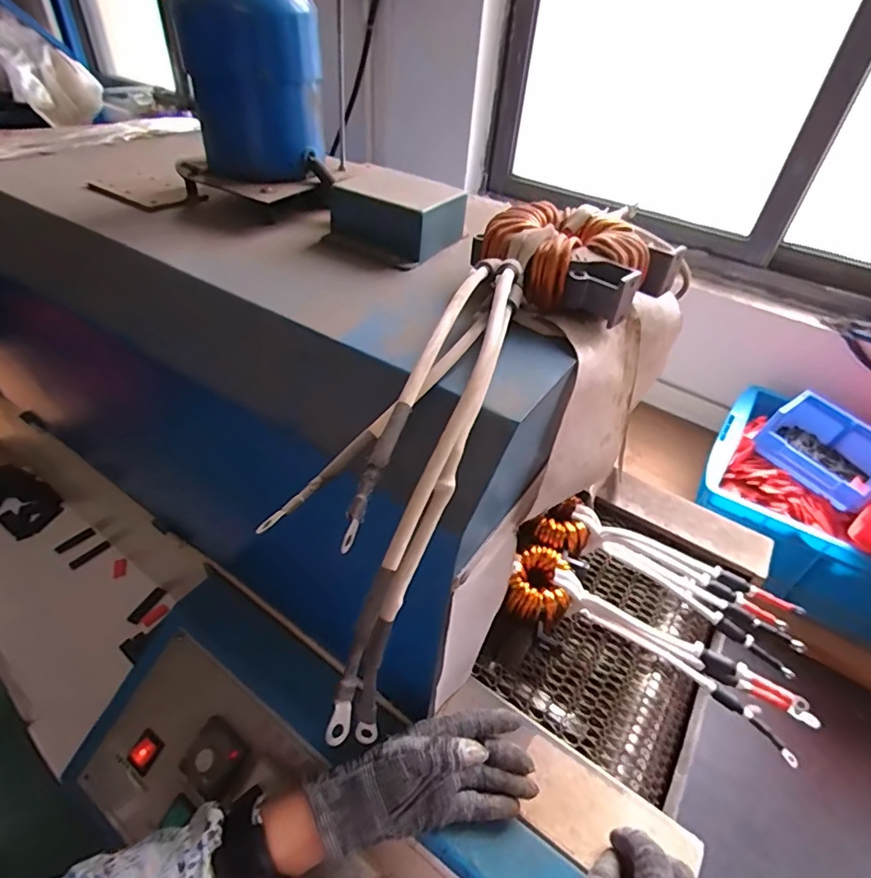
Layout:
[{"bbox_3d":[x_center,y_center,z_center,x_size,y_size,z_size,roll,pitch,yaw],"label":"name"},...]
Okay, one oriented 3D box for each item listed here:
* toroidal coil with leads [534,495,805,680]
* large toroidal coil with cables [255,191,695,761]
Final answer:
[{"bbox_3d":[0.263,0.151,0.570,0.307,0.084,0.076,27,44,7],"label":"toroidal coil with leads"},{"bbox_3d":[0.039,-0.027,0.313,0.124,0.117,0.397,23,60,25],"label":"large toroidal coil with cables"}]

